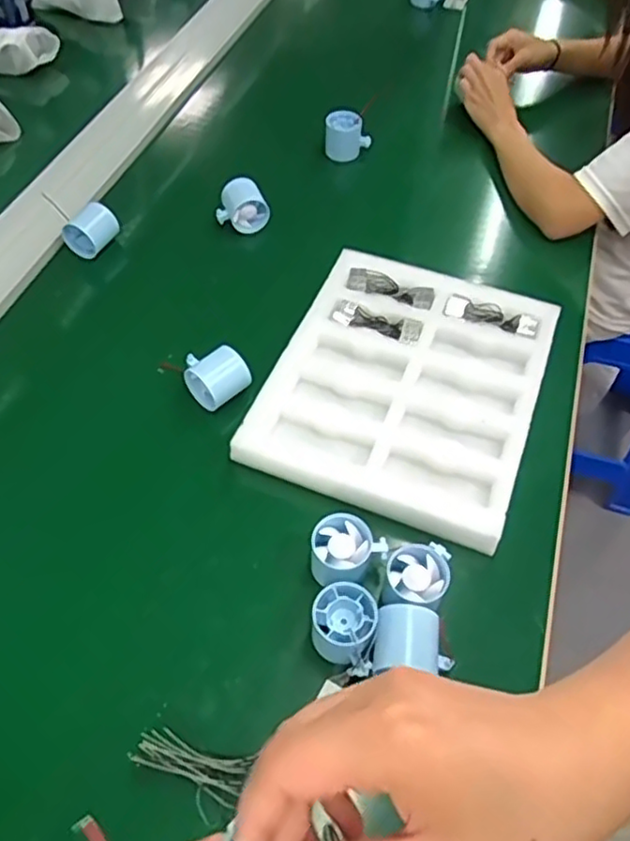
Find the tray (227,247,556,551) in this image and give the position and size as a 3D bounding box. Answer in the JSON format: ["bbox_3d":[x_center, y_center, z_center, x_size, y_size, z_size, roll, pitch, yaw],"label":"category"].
[{"bbox_3d":[0.099,-0.048,0.740,0.274,0.025,0.322,19,56,12],"label":"tray"}]

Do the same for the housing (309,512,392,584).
[{"bbox_3d":[0.026,0.120,0.615,0.065,0.039,0.058,-32,61,-22],"label":"housing"}]

